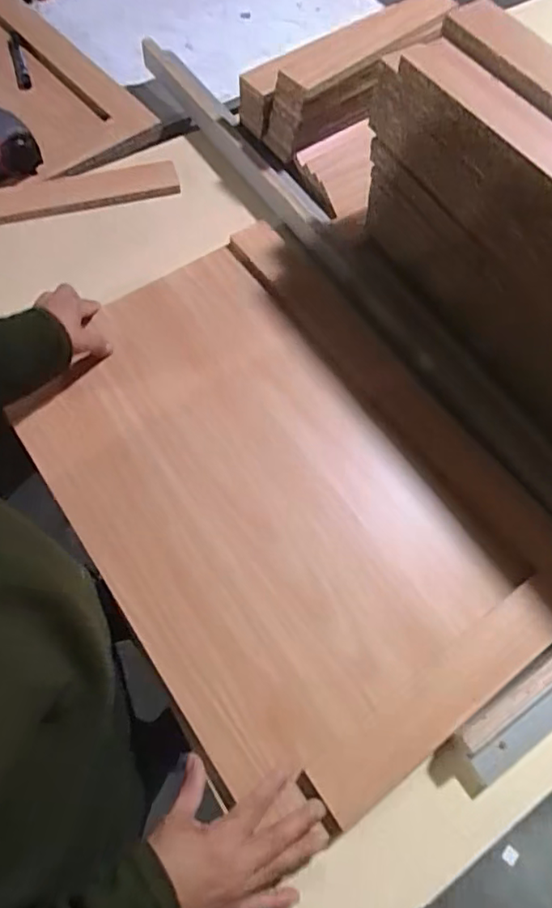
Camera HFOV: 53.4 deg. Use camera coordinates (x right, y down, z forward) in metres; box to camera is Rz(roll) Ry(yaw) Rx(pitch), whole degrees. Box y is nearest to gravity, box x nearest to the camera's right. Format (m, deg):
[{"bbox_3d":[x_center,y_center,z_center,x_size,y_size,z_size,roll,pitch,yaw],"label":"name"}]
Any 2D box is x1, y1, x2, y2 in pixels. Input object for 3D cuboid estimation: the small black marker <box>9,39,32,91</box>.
[{"bbox_3d":[-0.411,-0.625,0.877,0.021,0.016,0.108,-16,67,-8],"label":"small black marker"}]

